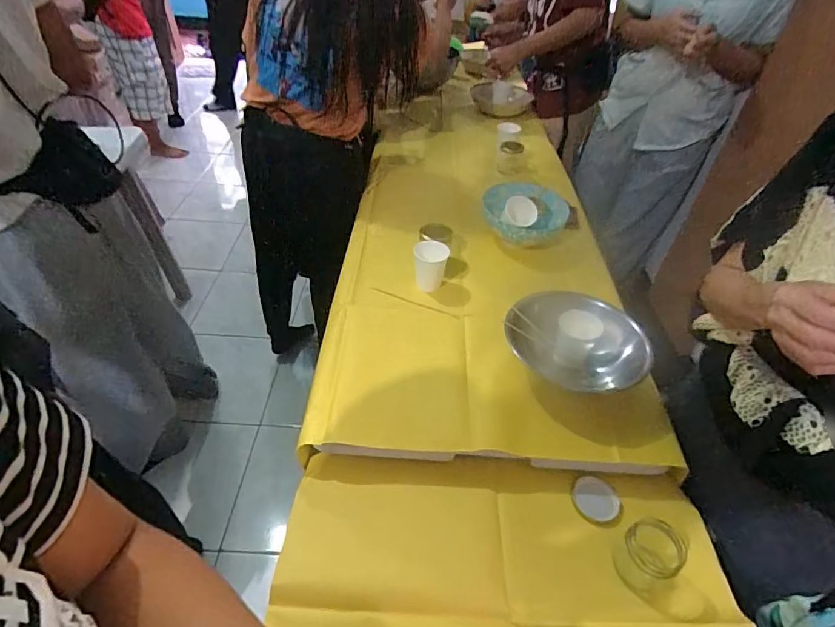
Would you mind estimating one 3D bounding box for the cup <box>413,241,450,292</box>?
[{"bbox_3d":[0.027,-0.098,0.963,0.071,0.094,0.068,2,44,-2],"label":"cup"}]

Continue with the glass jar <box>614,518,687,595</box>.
[{"bbox_3d":[0.307,0.323,0.611,0.061,0.084,0.066,2,44,-2],"label":"glass jar"}]

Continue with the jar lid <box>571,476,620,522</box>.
[{"bbox_3d":[0.273,0.284,0.702,0.068,0.011,0.063,2,44,-2],"label":"jar lid"}]

